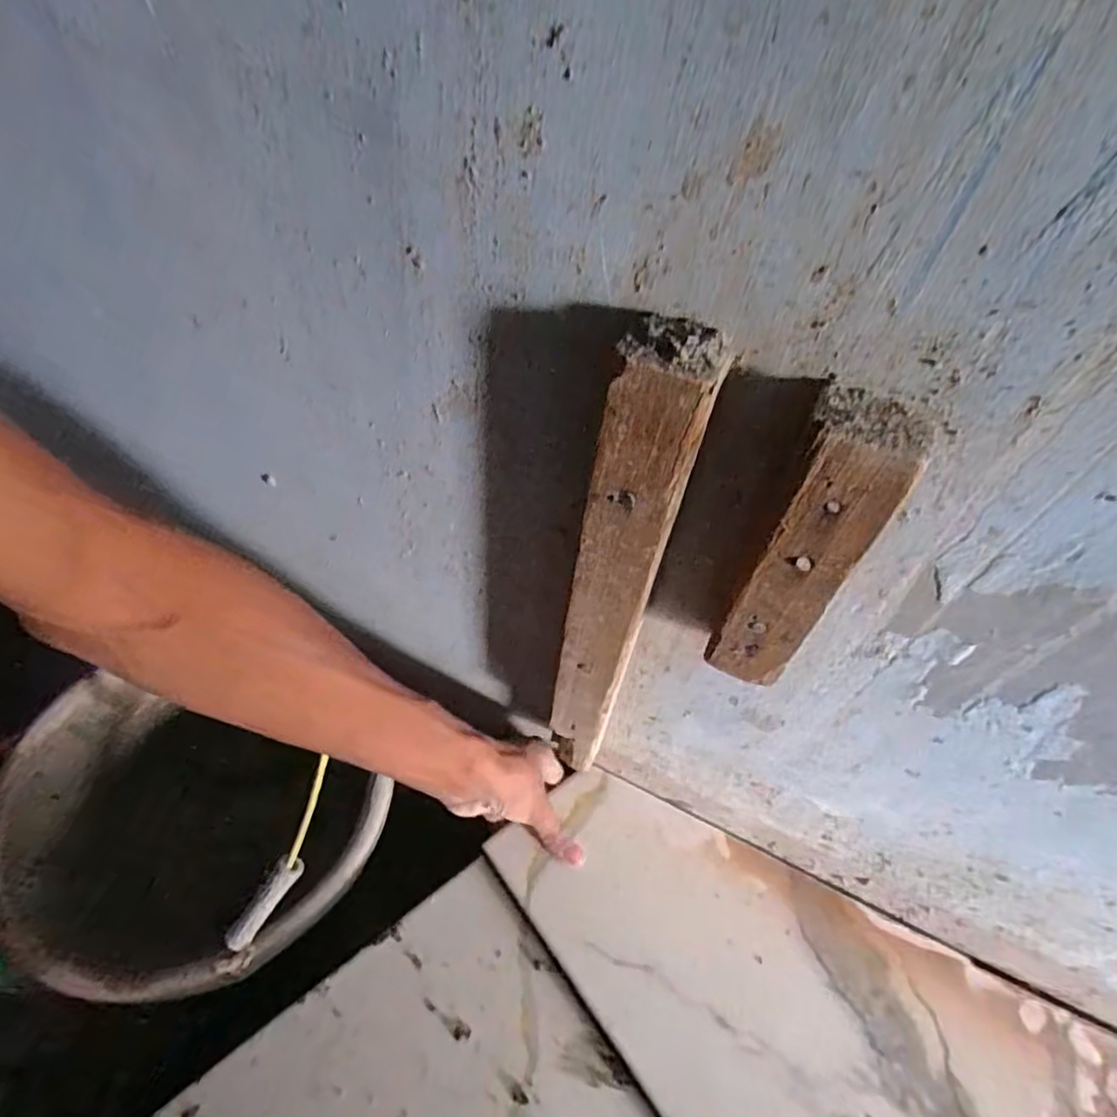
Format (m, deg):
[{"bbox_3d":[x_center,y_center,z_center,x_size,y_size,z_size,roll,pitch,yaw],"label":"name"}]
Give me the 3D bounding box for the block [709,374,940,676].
[{"bbox_3d":[0.097,0.001,0.254,0.034,0.145,0.023,24,53,13],"label":"block"}]

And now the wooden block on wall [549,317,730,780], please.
[{"bbox_3d":[0.024,0.033,0.337,0.037,0.339,0.019,22,52,11],"label":"wooden block on wall"}]

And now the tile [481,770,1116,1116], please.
[{"bbox_3d":[0.169,0.288,0.435,0.256,0.011,0.386,-30,59,-26],"label":"tile"}]

